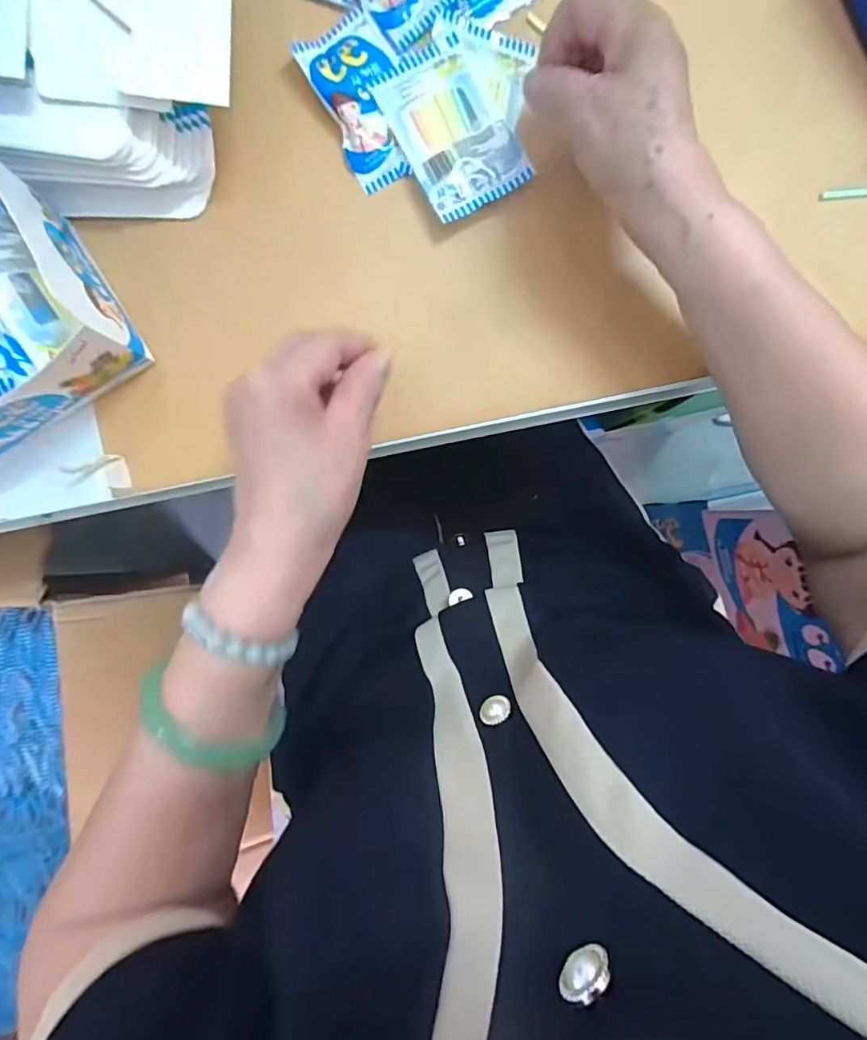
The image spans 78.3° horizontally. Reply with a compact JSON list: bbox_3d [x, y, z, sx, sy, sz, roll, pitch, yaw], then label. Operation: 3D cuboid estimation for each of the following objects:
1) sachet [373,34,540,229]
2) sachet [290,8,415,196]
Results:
[{"bbox_3d":[0.011,-0.246,0.337,0.066,0.013,0.101,-28,91,-1],"label":"sachet"},{"bbox_3d":[-0.042,-0.266,0.337,0.055,0.011,0.102,-29,91,-1],"label":"sachet"}]

